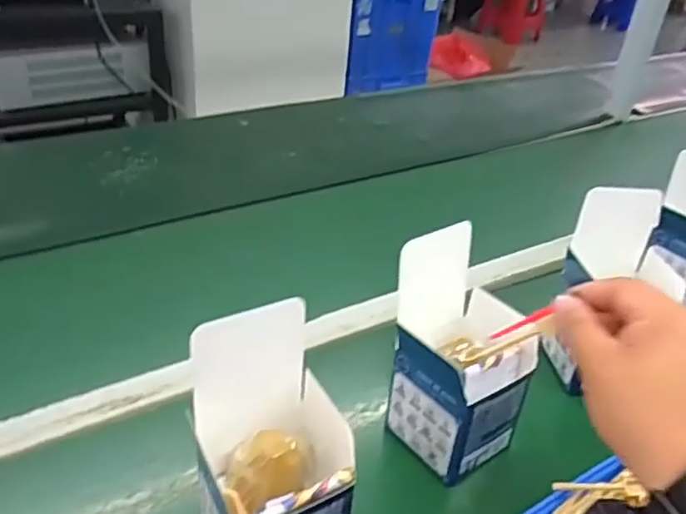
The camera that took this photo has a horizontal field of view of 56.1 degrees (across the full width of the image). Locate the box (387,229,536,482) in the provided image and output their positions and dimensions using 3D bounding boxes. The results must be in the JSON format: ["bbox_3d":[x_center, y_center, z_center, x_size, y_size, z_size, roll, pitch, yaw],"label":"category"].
[{"bbox_3d":[0.097,0.085,0.536,0.096,0.160,0.105,-20,40,-31],"label":"box"}]

